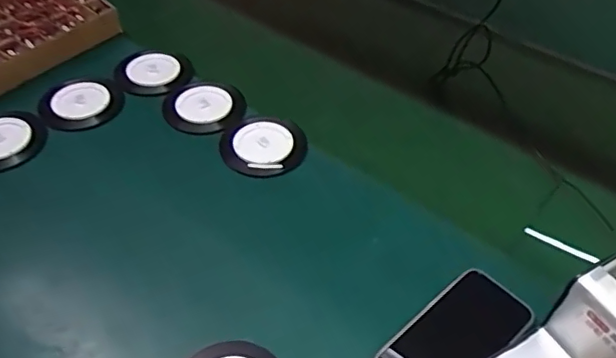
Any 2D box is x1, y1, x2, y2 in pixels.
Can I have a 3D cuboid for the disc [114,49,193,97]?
[{"bbox_3d":[-0.206,-0.146,0.761,0.095,0.017,0.088,-3,47,-5],"label":"disc"}]

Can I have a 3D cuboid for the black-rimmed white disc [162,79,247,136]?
[{"bbox_3d":[-0.131,-0.093,0.720,0.102,0.015,0.095,1,46,-1],"label":"black-rimmed white disc"}]

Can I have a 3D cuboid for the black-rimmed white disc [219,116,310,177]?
[{"bbox_3d":[-0.051,-0.038,0.674,0.102,0.022,0.096,1,46,-1],"label":"black-rimmed white disc"}]

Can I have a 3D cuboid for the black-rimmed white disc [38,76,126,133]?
[{"bbox_3d":[-0.286,-0.096,0.716,0.095,0.018,0.088,1,46,-1],"label":"black-rimmed white disc"}]

